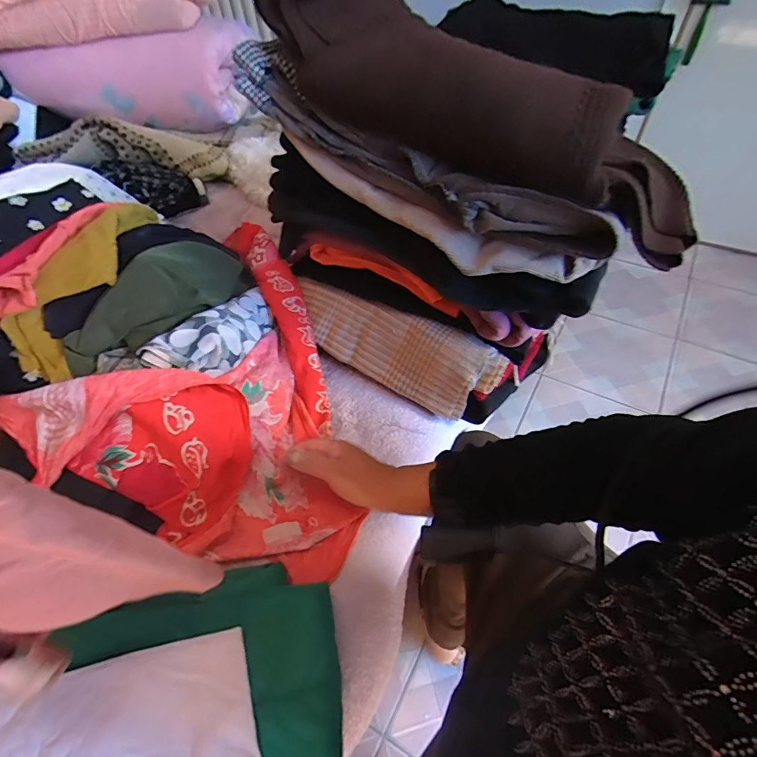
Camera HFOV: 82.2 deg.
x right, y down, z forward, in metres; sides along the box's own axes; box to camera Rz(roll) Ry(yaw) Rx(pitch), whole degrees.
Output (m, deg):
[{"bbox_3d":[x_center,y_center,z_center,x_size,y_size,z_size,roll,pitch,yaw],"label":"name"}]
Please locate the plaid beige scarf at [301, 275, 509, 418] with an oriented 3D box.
[{"bbox_3d":[0.010,-0.051,0.623,0.332,0.111,0.045,28,23,26],"label":"plaid beige scarf"}]

